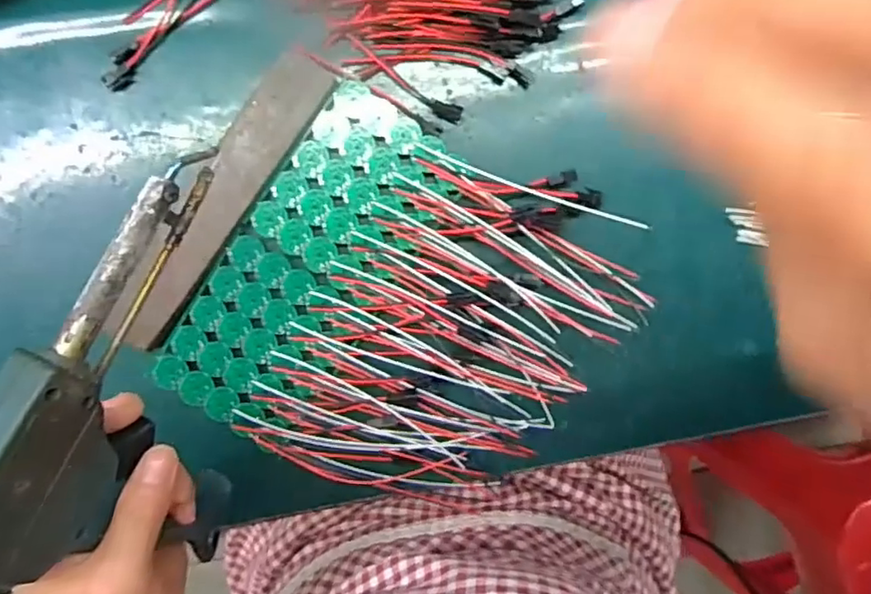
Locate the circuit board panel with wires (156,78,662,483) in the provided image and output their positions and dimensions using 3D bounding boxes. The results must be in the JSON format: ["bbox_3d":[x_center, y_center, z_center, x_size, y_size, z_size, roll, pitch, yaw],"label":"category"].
[{"bbox_3d":[-0.014,0.013,0.362,0.224,0.018,0.229,33,95,-7],"label":"circuit board panel with wires"}]

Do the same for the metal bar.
[{"bbox_3d":[-0.129,-0.056,0.351,0.037,0.008,0.197,36,95,-7],"label":"metal bar"}]

